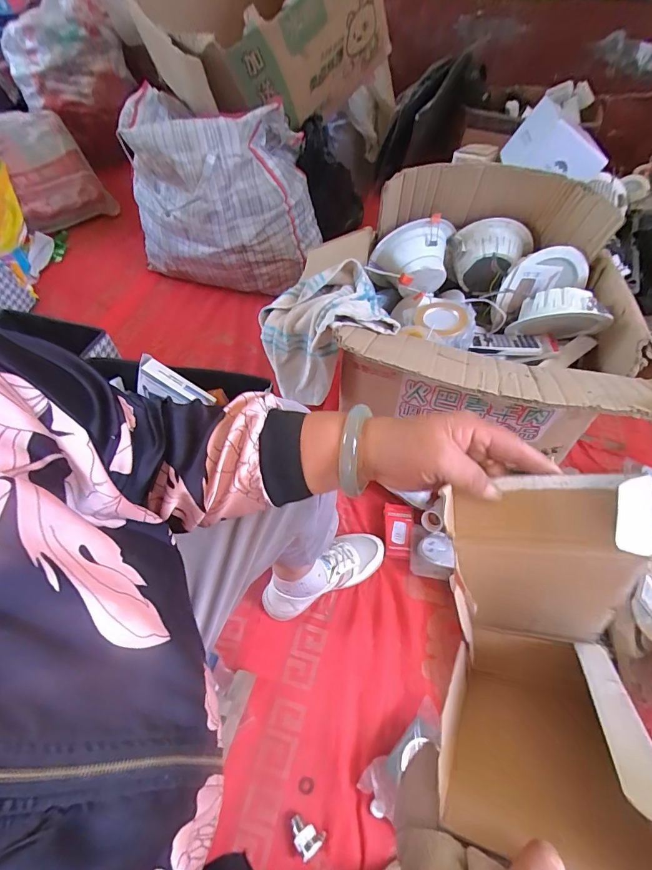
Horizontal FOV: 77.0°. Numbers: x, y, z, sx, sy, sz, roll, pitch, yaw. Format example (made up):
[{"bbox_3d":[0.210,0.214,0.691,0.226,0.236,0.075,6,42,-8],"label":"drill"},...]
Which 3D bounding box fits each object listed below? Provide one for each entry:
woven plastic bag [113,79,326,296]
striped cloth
[{"bbox_3d":[-0.297,-0.658,1.144,0.526,0.407,0.361,-4,56,-2],"label":"woven plastic bag"},{"bbox_3d":[-0.012,-0.191,0.699,0.198,0.159,0.205,-9,56,-5],"label":"striped cloth"}]

